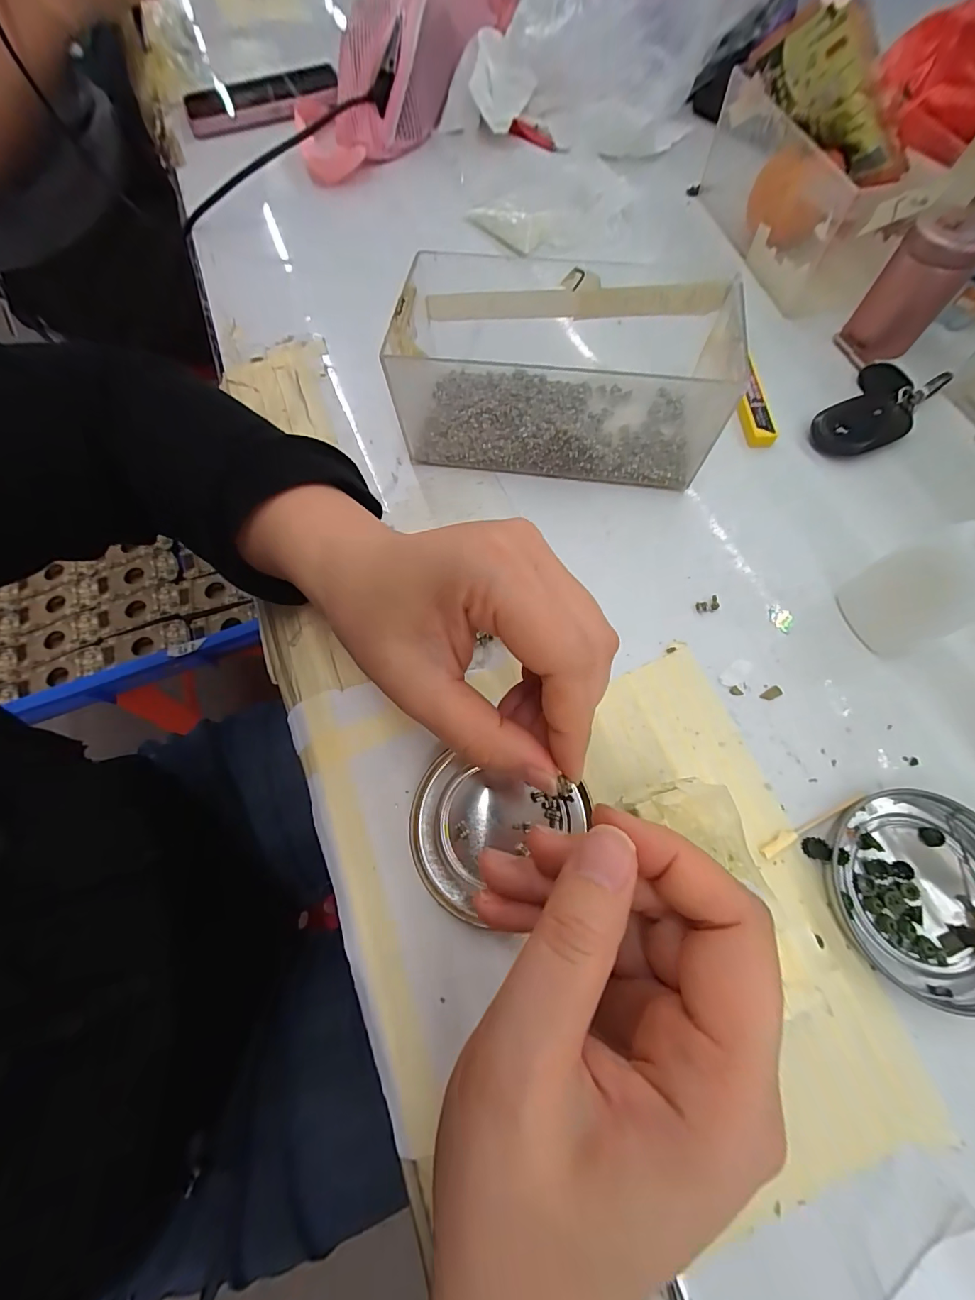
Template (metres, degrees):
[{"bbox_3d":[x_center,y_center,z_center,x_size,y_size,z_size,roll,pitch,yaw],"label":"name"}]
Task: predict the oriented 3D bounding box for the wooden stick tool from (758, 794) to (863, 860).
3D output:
[{"bbox_3d":[0.145,0.077,0.199,0.055,0.004,0.006,-27,70,-9],"label":"wooden stick tool"}]

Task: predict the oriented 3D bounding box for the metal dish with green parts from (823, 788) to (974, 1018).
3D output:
[{"bbox_3d":[0.185,0.100,0.186,0.077,0.011,0.074,0,68,1],"label":"metal dish with green parts"}]

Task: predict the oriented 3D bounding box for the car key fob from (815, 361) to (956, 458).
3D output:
[{"bbox_3d":[0.248,-0.154,0.288,0.090,0.013,0.044,-42,73,-14],"label":"car key fob"}]

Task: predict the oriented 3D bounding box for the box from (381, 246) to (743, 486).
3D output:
[{"bbox_3d":[0.048,-0.168,0.269,0.192,0.066,0.112,7,68,4],"label":"box"}]

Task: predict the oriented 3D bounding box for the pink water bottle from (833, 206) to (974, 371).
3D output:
[{"bbox_3d":[0.267,-0.229,0.282,0.038,0.063,0.040,-21,69,-7],"label":"pink water bottle"}]

